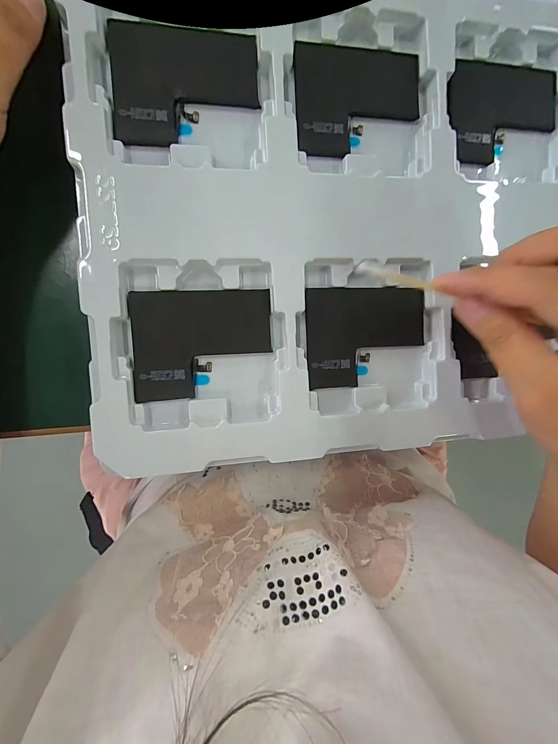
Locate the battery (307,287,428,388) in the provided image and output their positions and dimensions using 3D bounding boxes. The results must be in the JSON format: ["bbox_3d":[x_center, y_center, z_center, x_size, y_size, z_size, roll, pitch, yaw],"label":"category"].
[{"bbox_3d":[0.055,-0.022,0.193,0.076,0.007,0.060,-3,94,-10],"label":"battery"}]

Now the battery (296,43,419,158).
[{"bbox_3d":[0.048,-0.161,0.185,0.078,0.004,0.063,-4,95,-9],"label":"battery"}]

